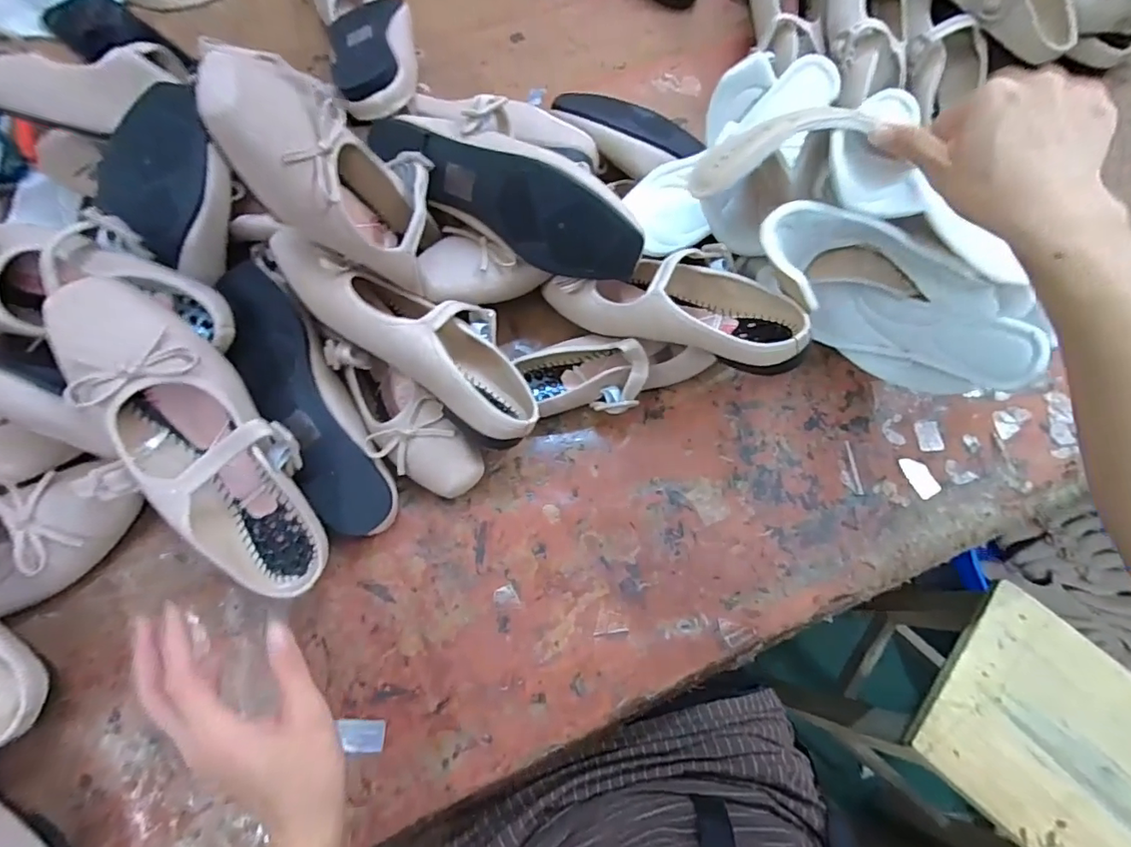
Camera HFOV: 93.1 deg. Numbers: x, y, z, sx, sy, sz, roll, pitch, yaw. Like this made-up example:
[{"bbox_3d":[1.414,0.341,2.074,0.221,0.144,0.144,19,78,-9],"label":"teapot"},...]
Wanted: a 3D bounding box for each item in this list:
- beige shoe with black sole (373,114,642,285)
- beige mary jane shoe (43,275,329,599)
[{"bbox_3d":[-0.047,-0.192,0.448,0.238,0.078,0.056,25,33,5],"label":"beige shoe with black sole"},{"bbox_3d":[-0.250,0.013,0.376,0.088,0.049,0.240,-30,107,-11],"label":"beige mary jane shoe"}]

